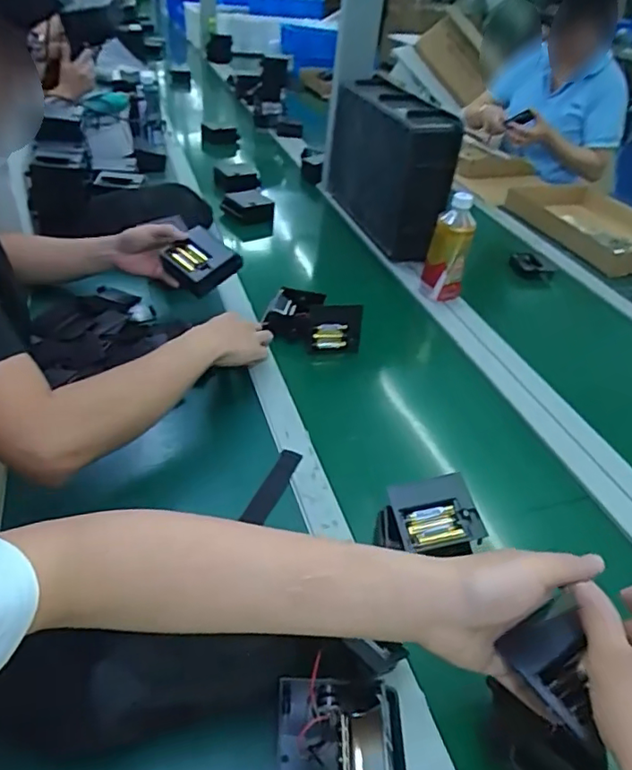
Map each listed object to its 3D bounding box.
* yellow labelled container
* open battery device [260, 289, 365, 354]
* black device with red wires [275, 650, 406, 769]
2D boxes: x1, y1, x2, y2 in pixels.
[{"bbox_3d":[0.228,-0.228,0.962,0.070,0.176,0.061,14,39,9],"label":"yellow labelled container"},{"bbox_3d":[-0.002,-0.112,0.876,0.145,0.076,0.110,7,38,0],"label":"open battery device"},{"bbox_3d":[0.018,0.263,0.403,0.093,0.038,0.092,4,38,-4],"label":"black device with red wires"}]

